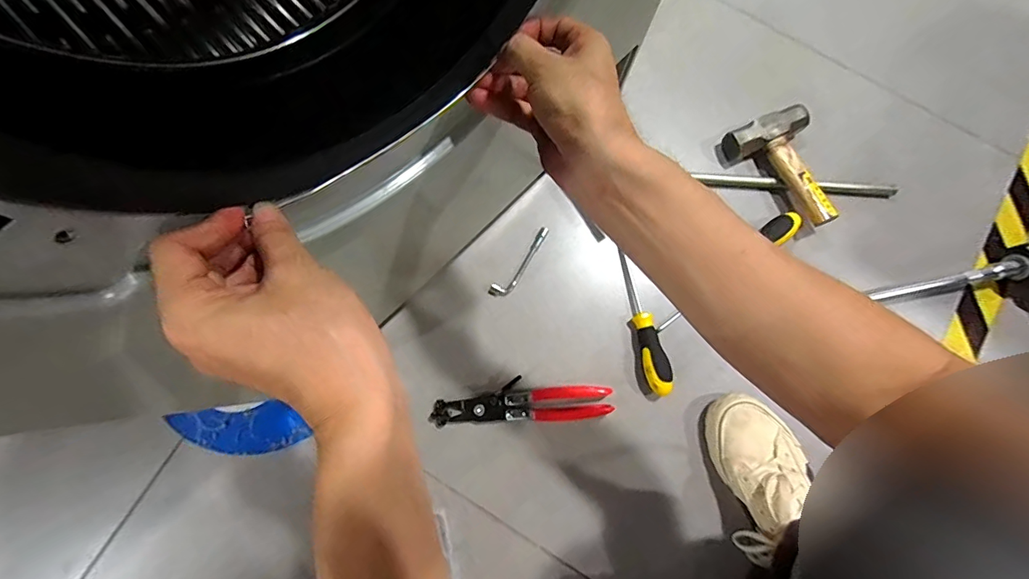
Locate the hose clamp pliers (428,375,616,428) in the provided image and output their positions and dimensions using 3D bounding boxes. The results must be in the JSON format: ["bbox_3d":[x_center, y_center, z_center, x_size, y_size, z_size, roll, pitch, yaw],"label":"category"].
[{"bbox_3d":[0.009,0.141,0.553,0.219,0.016,0.048,-3,80,-2],"label":"hose clamp pliers"}]

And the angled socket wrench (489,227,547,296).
[{"bbox_3d":[0.009,-0.035,0.587,0.023,0.011,0.114,38,81,5],"label":"angled socket wrench"}]

